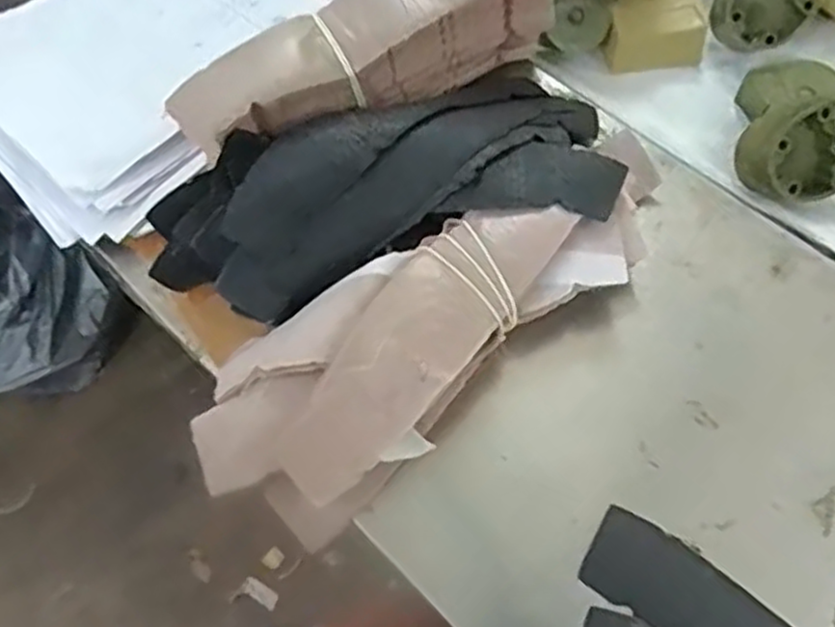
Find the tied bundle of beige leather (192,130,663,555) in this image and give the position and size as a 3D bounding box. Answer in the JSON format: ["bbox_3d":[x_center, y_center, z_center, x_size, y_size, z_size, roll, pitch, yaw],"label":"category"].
[{"bbox_3d":[0.014,-0.005,0.330,0.238,0.040,0.081,-36,67,-14],"label":"tied bundle of beige leather"}]

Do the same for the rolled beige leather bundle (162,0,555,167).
[{"bbox_3d":[-0.020,-0.119,0.358,0.185,0.059,0.038,-29,66,-10],"label":"rolled beige leather bundle"}]

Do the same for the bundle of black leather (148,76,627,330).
[{"bbox_3d":[-0.016,-0.063,0.351,0.214,0.057,0.100,-14,64,-3],"label":"bundle of black leather"}]

